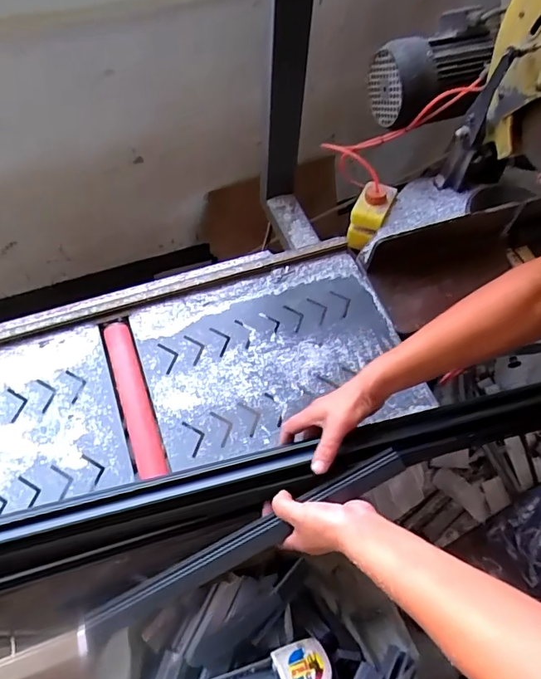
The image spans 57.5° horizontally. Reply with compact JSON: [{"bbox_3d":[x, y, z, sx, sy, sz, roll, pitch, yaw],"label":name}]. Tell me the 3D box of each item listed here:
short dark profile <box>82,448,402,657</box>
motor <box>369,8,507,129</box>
[{"bbox_3d":[-0.024,0.221,0.542,0.381,0.021,0.031,-27,61,-8],"label":"short dark profile"},{"bbox_3d":[0.291,-0.470,0.870,0.189,0.151,0.124,-13,61,-10],"label":"motor"}]

